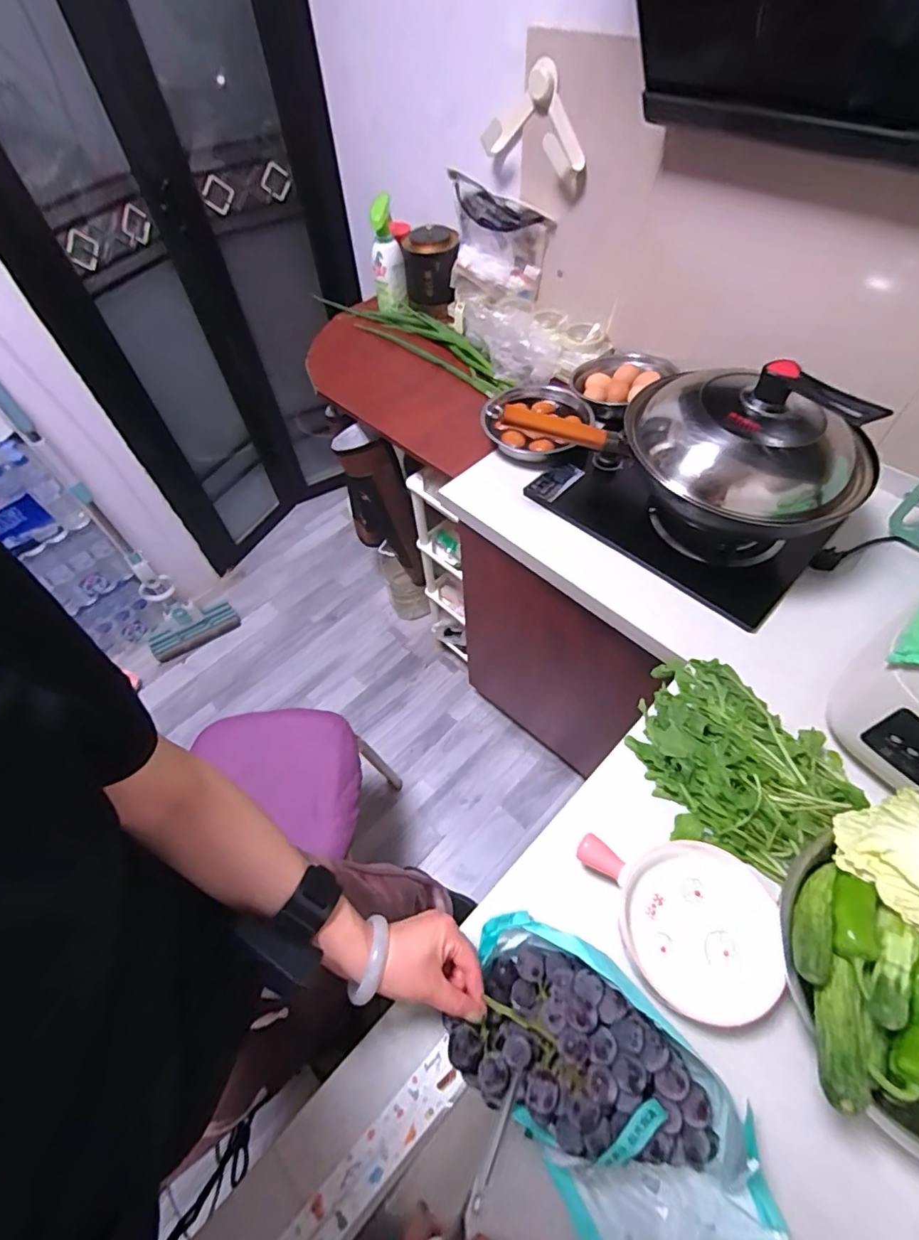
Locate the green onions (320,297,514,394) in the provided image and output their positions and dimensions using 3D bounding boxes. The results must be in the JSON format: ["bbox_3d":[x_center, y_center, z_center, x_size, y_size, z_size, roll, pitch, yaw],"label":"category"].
[{"bbox_3d":[-0.127,-0.680,1.228,0.661,0.051,0.087,39,67,21],"label":"green onions"}]

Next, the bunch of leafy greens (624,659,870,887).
[{"bbox_3d":[0.314,0.159,0.627,0.208,0.061,0.254,-28,63,-15],"label":"bunch of leafy greens"}]

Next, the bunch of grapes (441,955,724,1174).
[{"bbox_3d":[0.102,0.365,0.435,0.198,0.066,0.118,19,61,14],"label":"bunch of grapes"}]

